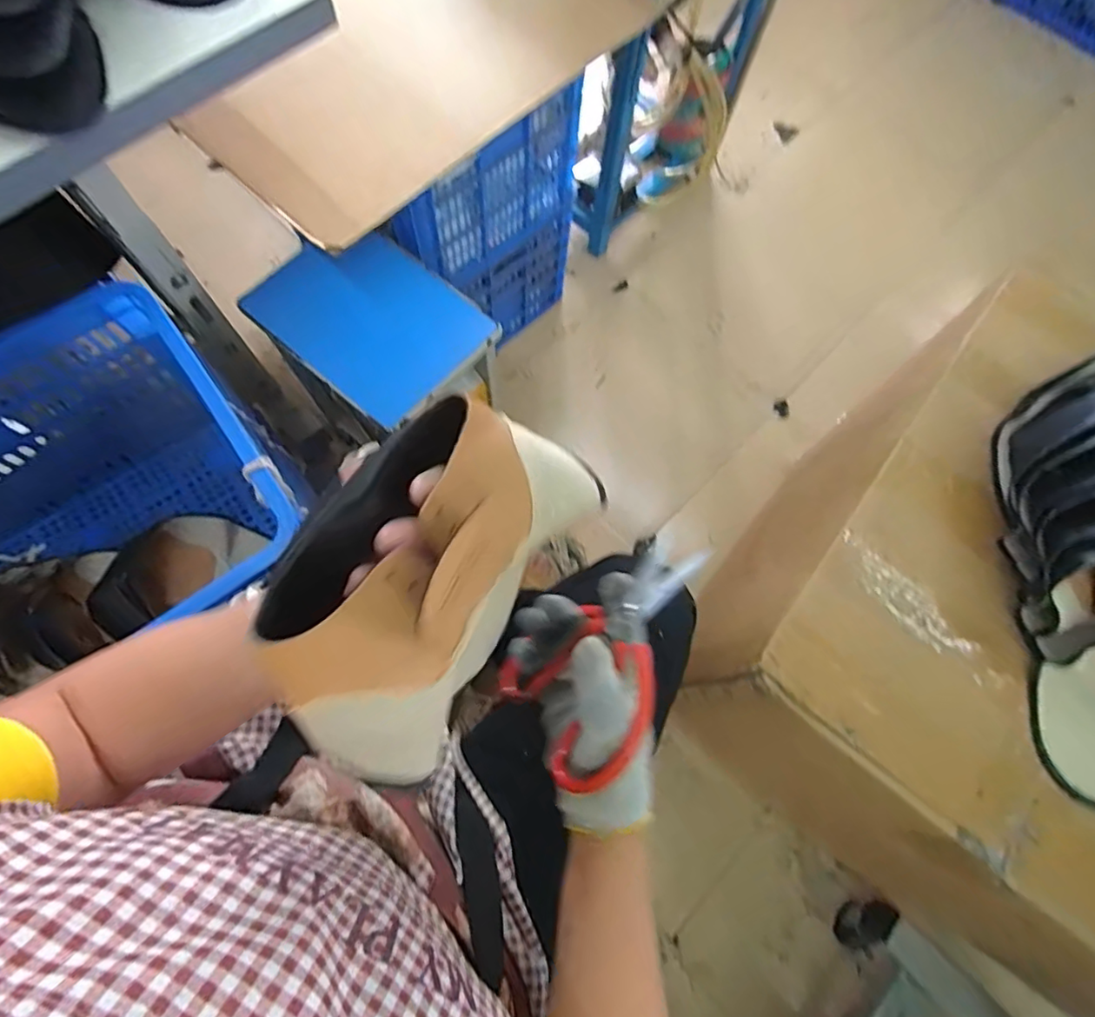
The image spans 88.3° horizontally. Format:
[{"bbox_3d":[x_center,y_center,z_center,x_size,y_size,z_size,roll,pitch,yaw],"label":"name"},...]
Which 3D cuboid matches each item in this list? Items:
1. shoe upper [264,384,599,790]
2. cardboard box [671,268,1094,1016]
[{"bbox_3d":[-0.053,0.026,0.260,0.087,0.079,0.180,31,73,9],"label":"shoe upper"},{"bbox_3d":[0.544,0.162,0.787,0.530,0.549,0.627,36,74,10],"label":"cardboard box"}]

